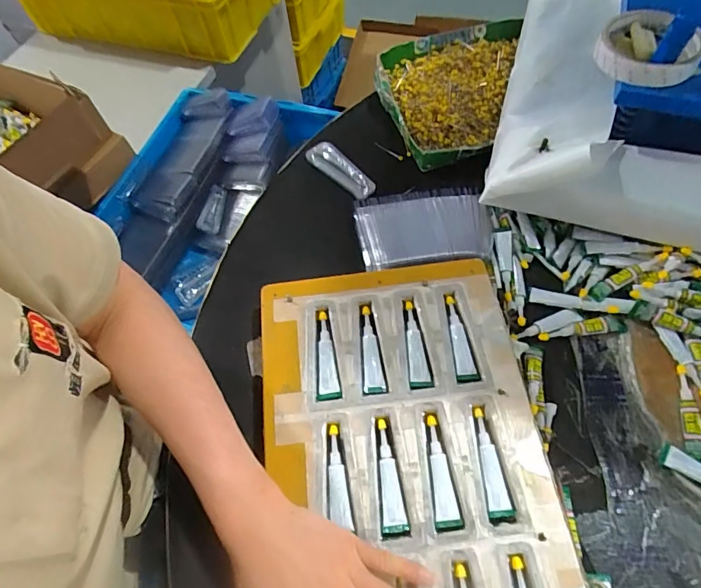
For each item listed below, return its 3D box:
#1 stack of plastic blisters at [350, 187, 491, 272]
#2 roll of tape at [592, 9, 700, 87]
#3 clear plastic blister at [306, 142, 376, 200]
[{"bbox_3d":[0.082,-0.071,0.506,0.145,0.024,0.104,-8,60,-1],"label":"stack of plastic blisters"},{"bbox_3d":[0.264,-0.222,0.414,0.084,0.030,0.084,-1,60,3],"label":"roll of tape"},{"bbox_3d":[-0.012,-0.158,0.579,0.030,0.018,0.111,-41,66,-18],"label":"clear plastic blister"}]

